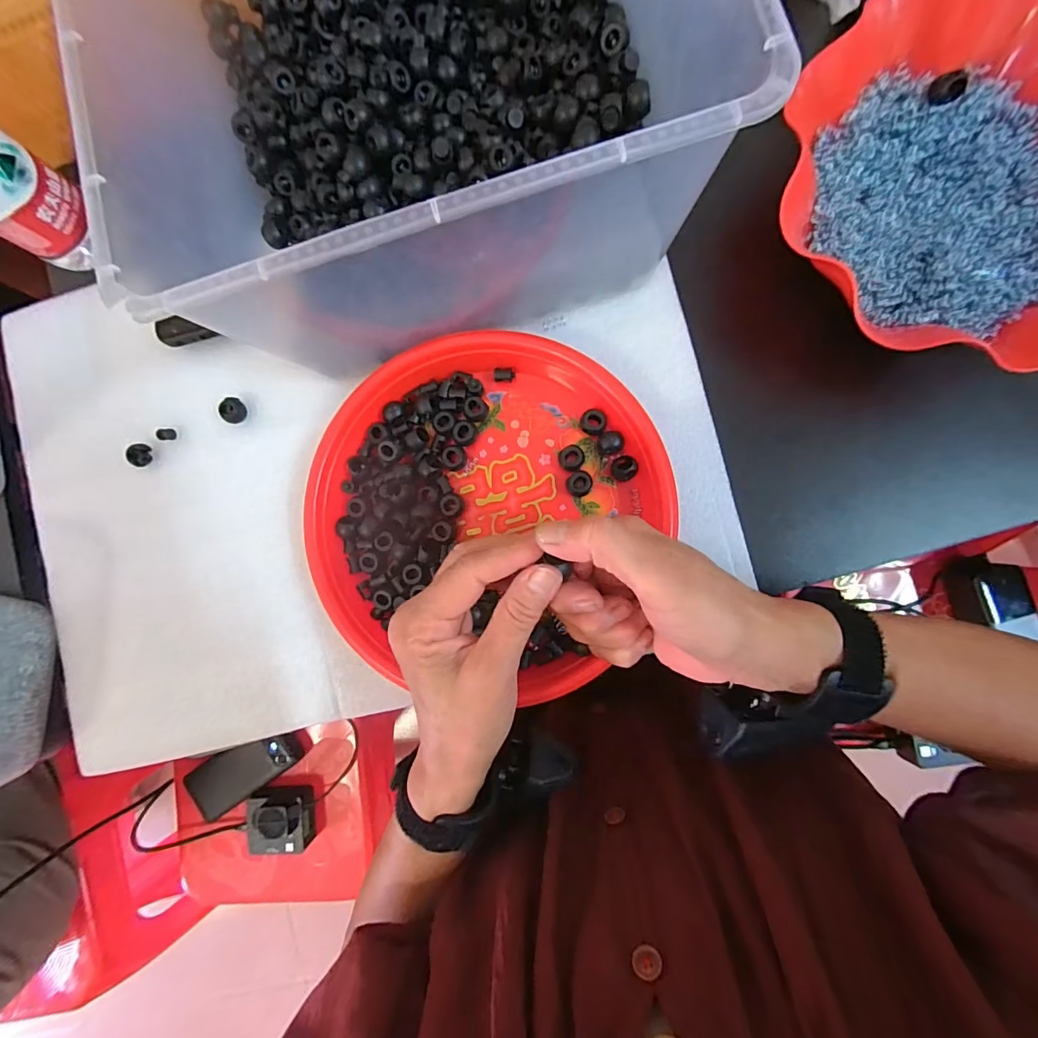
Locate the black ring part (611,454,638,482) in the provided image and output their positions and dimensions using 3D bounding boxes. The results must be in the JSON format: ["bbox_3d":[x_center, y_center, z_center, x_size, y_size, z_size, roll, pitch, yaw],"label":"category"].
[{"bbox_3d":[0.070,-0.034,0.306,0.017,0.015,0.017,0,87,6],"label":"black ring part"}]

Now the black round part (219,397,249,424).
[{"bbox_3d":[-0.214,-0.081,0.345,0.016,0.010,0.018,27,90,6],"label":"black round part"}]

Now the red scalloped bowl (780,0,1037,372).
[{"bbox_3d":[0.275,-0.203,0.284,0.208,0.070,0.219,0,87,6],"label":"red scalloped bowl"}]

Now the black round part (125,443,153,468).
[{"bbox_3d":[-0.290,-0.049,0.352,0.011,0.014,0.018,11,89,6],"label":"black round part"}]

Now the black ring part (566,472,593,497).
[{"bbox_3d":[0.041,-0.024,0.311,0.017,0.011,0.017,0,87,6],"label":"black ring part"}]

